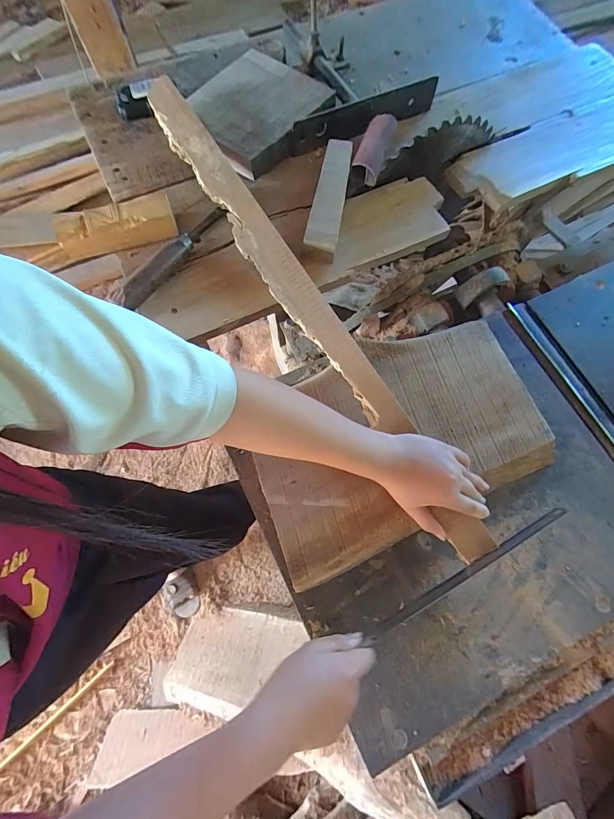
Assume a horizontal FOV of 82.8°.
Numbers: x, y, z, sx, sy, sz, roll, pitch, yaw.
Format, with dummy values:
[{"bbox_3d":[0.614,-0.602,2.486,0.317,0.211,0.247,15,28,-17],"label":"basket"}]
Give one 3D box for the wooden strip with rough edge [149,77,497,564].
[{"bbox_3d":[-0.013,-0.159,0.455,0.056,0.028,0.779,-34,81,4],"label":"wooden strip with rough edge"}]

